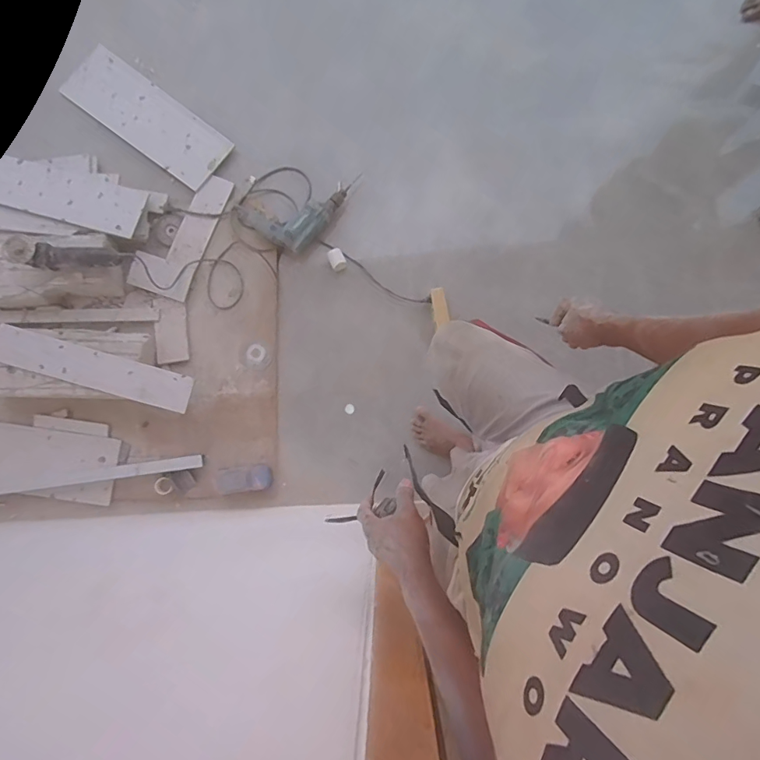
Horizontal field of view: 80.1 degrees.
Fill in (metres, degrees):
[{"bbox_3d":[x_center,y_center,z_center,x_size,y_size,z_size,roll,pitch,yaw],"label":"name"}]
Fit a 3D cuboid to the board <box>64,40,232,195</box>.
[{"bbox_3d":[-0.756,-0.858,1.475,0.562,0.018,0.215,36,82,1],"label":"board"}]

